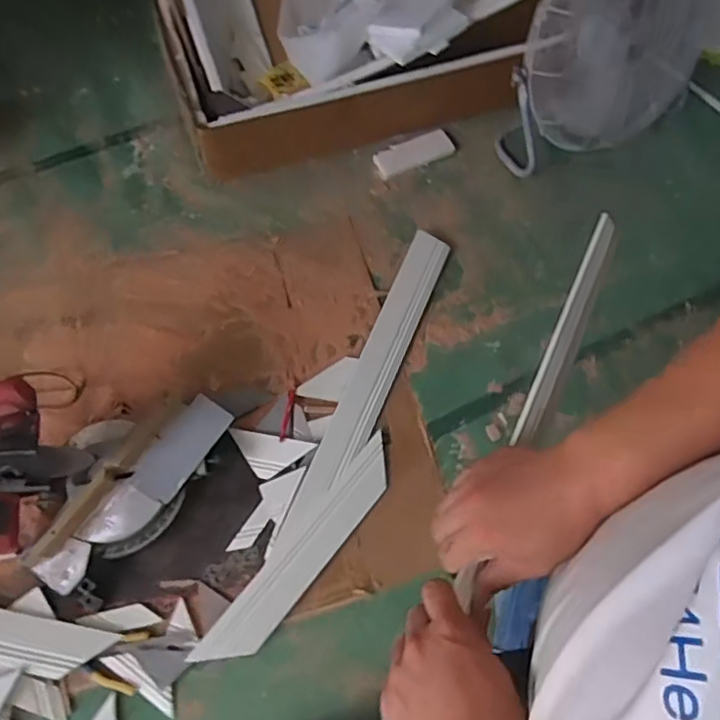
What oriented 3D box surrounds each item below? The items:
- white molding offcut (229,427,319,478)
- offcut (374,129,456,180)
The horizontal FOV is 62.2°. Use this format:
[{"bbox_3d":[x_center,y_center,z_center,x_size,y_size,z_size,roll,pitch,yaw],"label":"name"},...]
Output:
[{"bbox_3d":[-0.210,0.217,1.372,0.192,0.017,0.096,12,68,3],"label":"white molding offcut"},{"bbox_3d":[0.157,-0.603,1.741,0.234,0.017,0.078,-22,101,-4],"label":"offcut"}]

